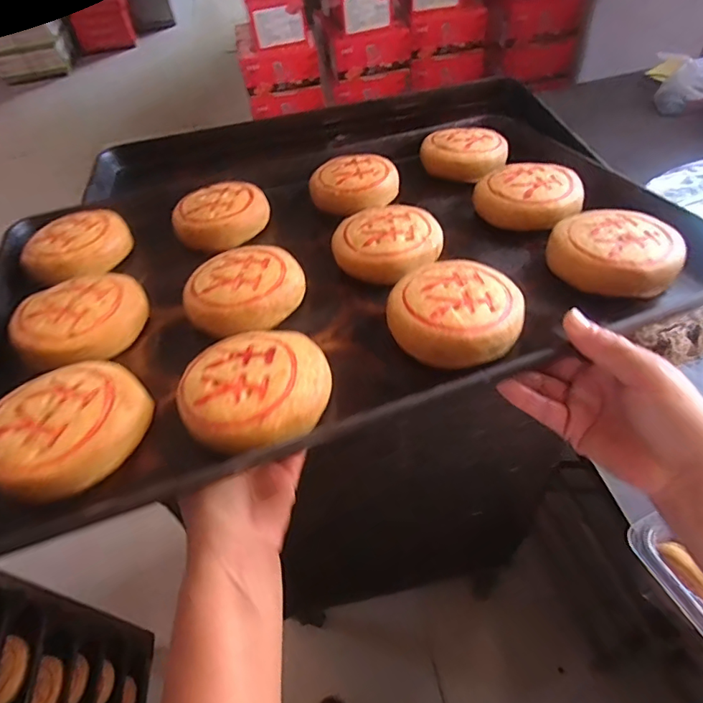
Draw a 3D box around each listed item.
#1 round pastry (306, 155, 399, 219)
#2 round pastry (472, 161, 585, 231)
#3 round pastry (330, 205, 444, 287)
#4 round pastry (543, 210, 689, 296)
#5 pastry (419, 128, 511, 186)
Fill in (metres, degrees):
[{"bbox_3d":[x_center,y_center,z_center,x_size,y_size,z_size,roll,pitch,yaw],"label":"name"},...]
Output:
[{"bbox_3d":[0.003,-0.186,0.528,0.095,0.026,0.095,-1,50,2],"label":"round pastry"},{"bbox_3d":[0.179,-0.160,0.482,0.098,0.029,0.098,-1,50,1],"label":"round pastry"},{"bbox_3d":[0.034,-0.104,0.443,0.096,0.026,0.096,-1,50,1],"label":"round pastry"},{"bbox_3d":[0.221,-0.087,0.403,0.097,0.033,0.097,-1,50,1],"label":"round pastry"},{"bbox_3d":[0.129,-0.229,0.553,0.098,0.024,0.094,11,51,12],"label":"pastry"}]

